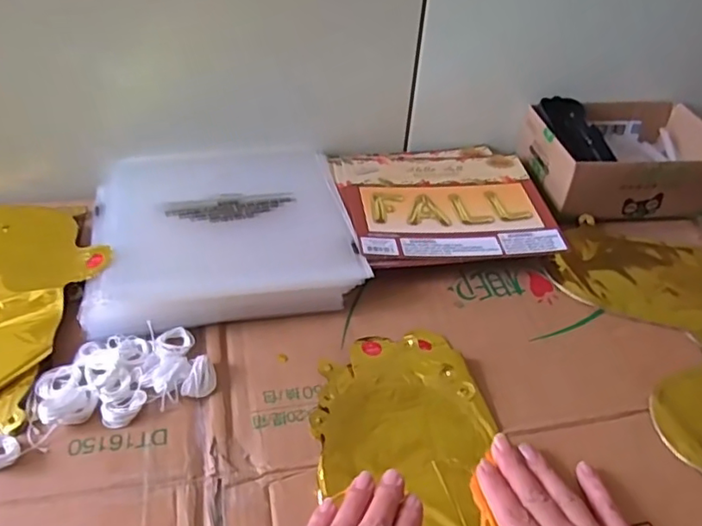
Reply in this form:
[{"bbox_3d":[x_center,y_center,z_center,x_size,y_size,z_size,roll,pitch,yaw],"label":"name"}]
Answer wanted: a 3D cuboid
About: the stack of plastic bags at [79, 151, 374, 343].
[{"bbox_3d":[-0.117,-0.033,0.547,0.224,0.028,0.215,-8,44,-13],"label":"stack of plastic bags"}]

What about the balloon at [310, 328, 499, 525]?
[{"bbox_3d":[0.042,0.138,0.402,0.123,0.014,0.228,-4,44,-9],"label":"balloon"}]

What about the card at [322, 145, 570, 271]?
[{"bbox_3d":[0.090,-0.066,0.595,0.194,0.010,0.183,-4,42,-9],"label":"card"}]

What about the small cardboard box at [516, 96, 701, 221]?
[{"bbox_3d":[0.290,-0.114,0.643,0.191,0.070,0.141,0,43,-5],"label":"small cardboard box"}]

